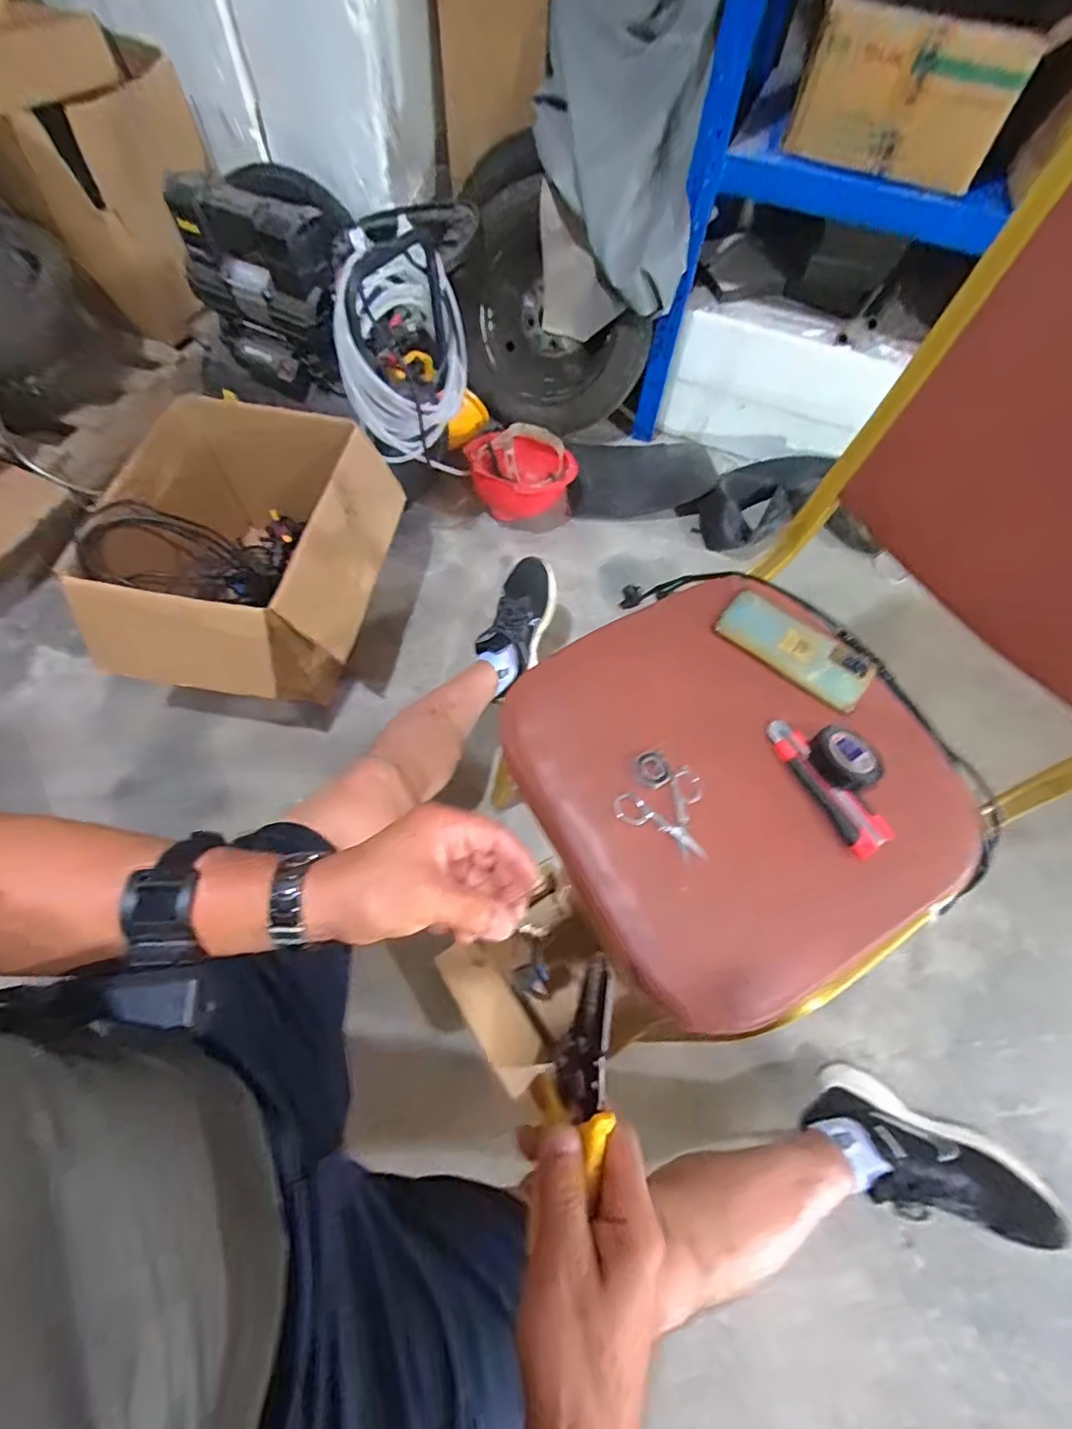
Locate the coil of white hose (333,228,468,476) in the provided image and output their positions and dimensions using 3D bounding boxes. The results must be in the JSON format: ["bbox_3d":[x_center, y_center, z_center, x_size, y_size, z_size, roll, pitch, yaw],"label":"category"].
[{"bbox_3d":[-0.219,-0.598,0.948,0.203,0.296,0.233,-7,65,-6],"label":"coil of white hose"}]

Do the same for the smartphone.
[{"bbox_3d":[0.274,-0.071,0.599,0.160,0.014,0.070,36,68,14],"label":"smartphone"}]

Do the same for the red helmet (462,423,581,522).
[{"bbox_3d":[-0.028,-0.516,1.248,0.235,0.146,0.201,-12,66,-8],"label":"red helmet"}]

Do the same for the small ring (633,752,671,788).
[{"bbox_3d":[0.107,0.052,0.523,0.031,0.009,0.031,1,64,-2],"label":"small ring"}]

